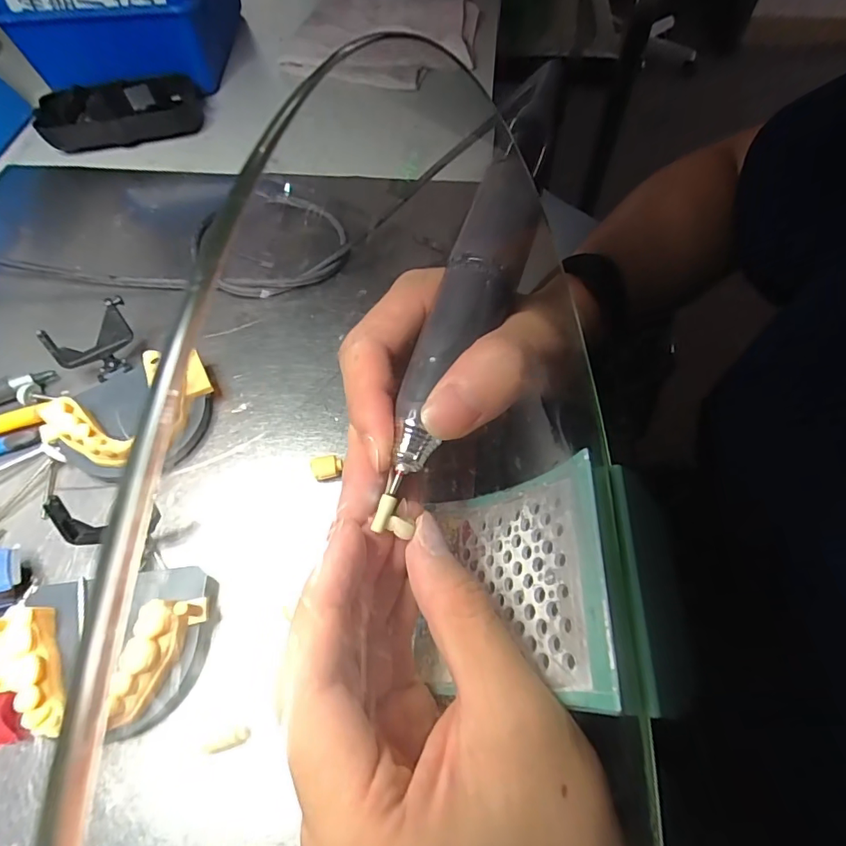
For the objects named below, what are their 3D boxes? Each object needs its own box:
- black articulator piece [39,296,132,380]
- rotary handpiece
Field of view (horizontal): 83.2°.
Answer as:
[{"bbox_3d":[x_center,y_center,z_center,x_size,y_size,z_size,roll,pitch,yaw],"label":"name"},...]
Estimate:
[{"bbox_3d":[-0.169,-0.041,0.254,0.043,0.027,0.033,-42,69,-17],"label":"black articulator piece"},{"bbox_3d":[0.018,-0.046,0.167,0.020,0.024,0.172,19,77,12],"label":"rotary handpiece"}]

